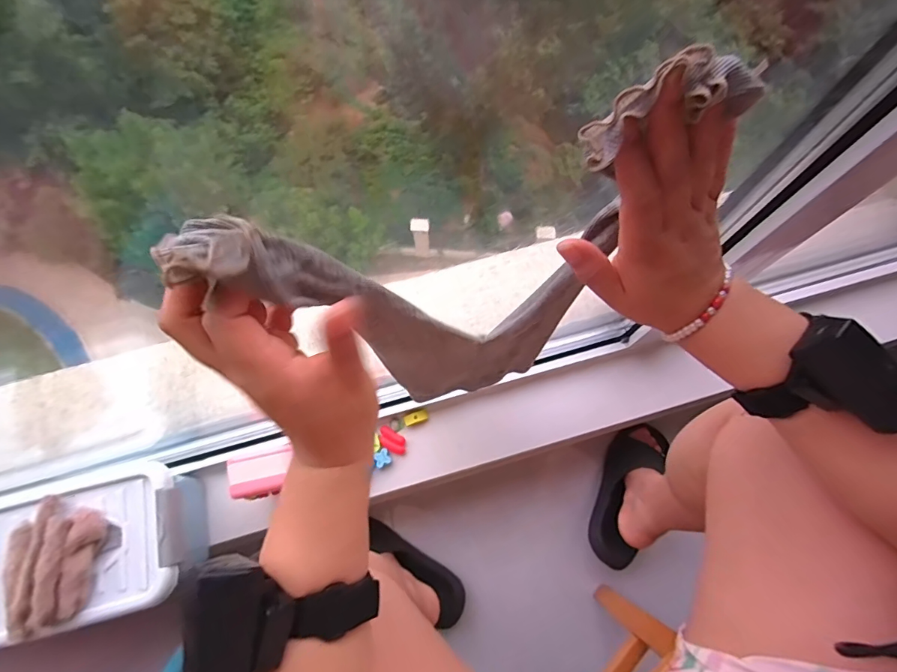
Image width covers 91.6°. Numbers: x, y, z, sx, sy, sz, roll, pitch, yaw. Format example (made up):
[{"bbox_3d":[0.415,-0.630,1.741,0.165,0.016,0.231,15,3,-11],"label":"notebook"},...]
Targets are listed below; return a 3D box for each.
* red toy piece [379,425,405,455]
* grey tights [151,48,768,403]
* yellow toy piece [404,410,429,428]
[{"bbox_3d":[-0.090,0.170,0.707,0.050,0.012,0.030,29,75,10],"label":"red toy piece"},{"bbox_3d":[0.020,-0.012,0.404,0.287,0.456,0.036,-16,73,-4],"label":"grey tights"},{"bbox_3d":[-0.054,0.136,0.720,0.039,0.006,0.019,-18,73,-5],"label":"yellow toy piece"}]

